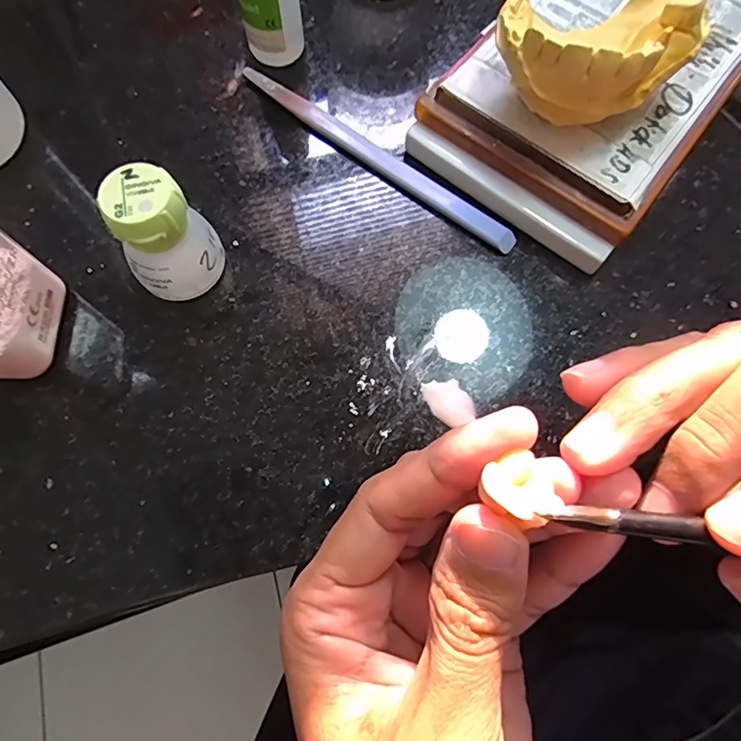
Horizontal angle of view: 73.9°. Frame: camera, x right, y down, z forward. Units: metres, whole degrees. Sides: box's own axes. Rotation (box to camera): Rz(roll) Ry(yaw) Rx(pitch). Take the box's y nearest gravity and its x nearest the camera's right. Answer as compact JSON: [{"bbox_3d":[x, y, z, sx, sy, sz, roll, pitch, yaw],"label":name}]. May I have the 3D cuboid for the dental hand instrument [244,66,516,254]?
[{"bbox_3d":[0.001,-0.091,0.208,0.138,0.005,0.009,37,76,10],"label":"dental hand instrument"}]

